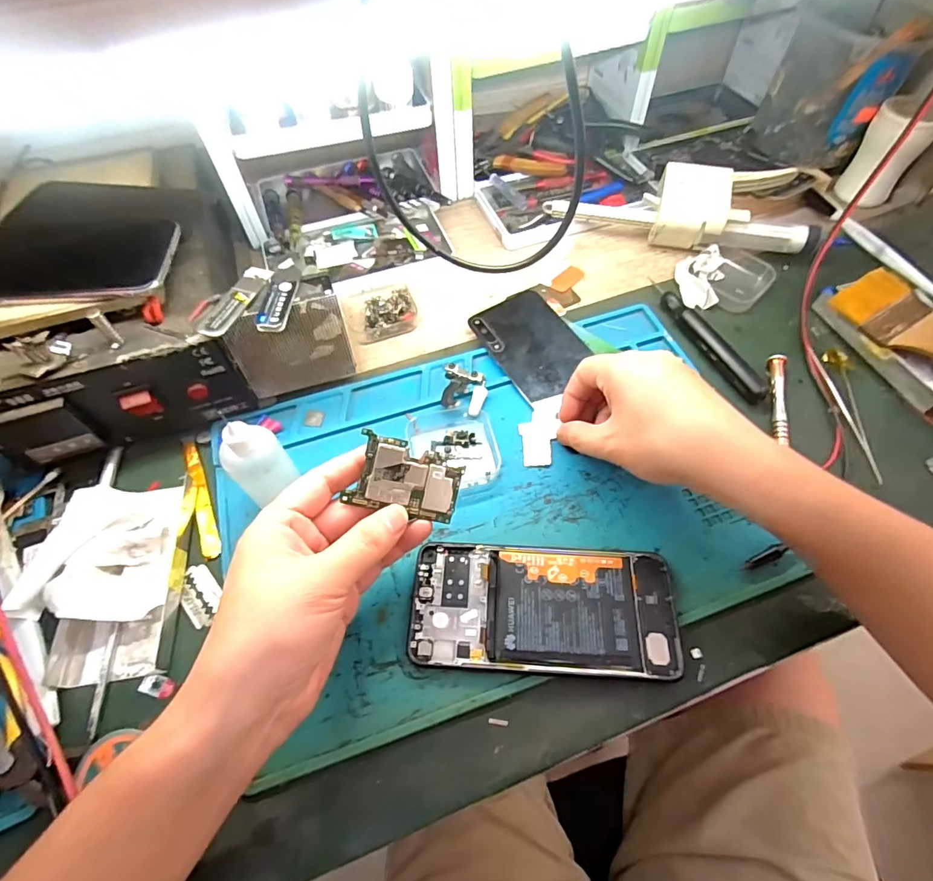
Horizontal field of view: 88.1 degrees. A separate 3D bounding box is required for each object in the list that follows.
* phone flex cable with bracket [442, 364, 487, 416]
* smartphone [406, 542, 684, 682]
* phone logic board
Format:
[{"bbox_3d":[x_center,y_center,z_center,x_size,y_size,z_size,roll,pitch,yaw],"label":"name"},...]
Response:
[{"bbox_3d":[-0.001,-0.043,0.385,0.035,0.006,0.050,3,60,3],"label":"phone flex cable with bracket"},{"bbox_3d":[0.046,0.102,0.296,0.156,0.011,0.073,3,60,3],"label":"smartphone"},{"bbox_3d":[-0.033,0.023,0.273,0.060,0.004,0.039,17,87,-13],"label":"phone logic board"}]

